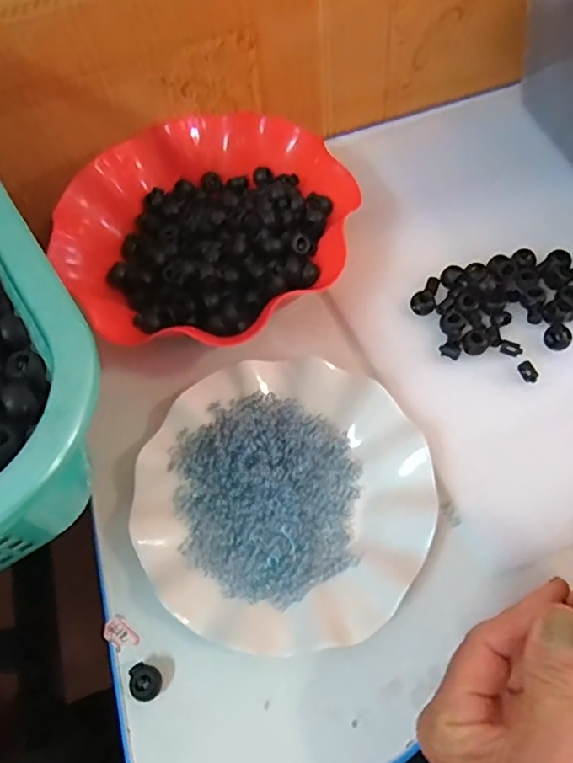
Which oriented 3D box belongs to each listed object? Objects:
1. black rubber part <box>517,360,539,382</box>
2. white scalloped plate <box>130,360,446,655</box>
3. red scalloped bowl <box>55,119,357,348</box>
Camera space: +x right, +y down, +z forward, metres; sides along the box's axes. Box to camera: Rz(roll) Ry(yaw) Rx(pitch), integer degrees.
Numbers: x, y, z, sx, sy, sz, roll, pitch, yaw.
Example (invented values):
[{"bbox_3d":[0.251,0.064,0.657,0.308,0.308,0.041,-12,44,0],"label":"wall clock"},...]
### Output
[{"bbox_3d":[0.163,-0.007,0.385,0.010,0.004,0.015,-22,60,-7],"label":"black rubber part"},{"bbox_3d":[-0.003,0.065,0.352,0.178,0.023,0.177,-3,60,5],"label":"white scalloped plate"},{"bbox_3d":[-0.064,-0.124,0.446,0.217,0.054,0.209,-3,60,5],"label":"red scalloped bowl"}]

